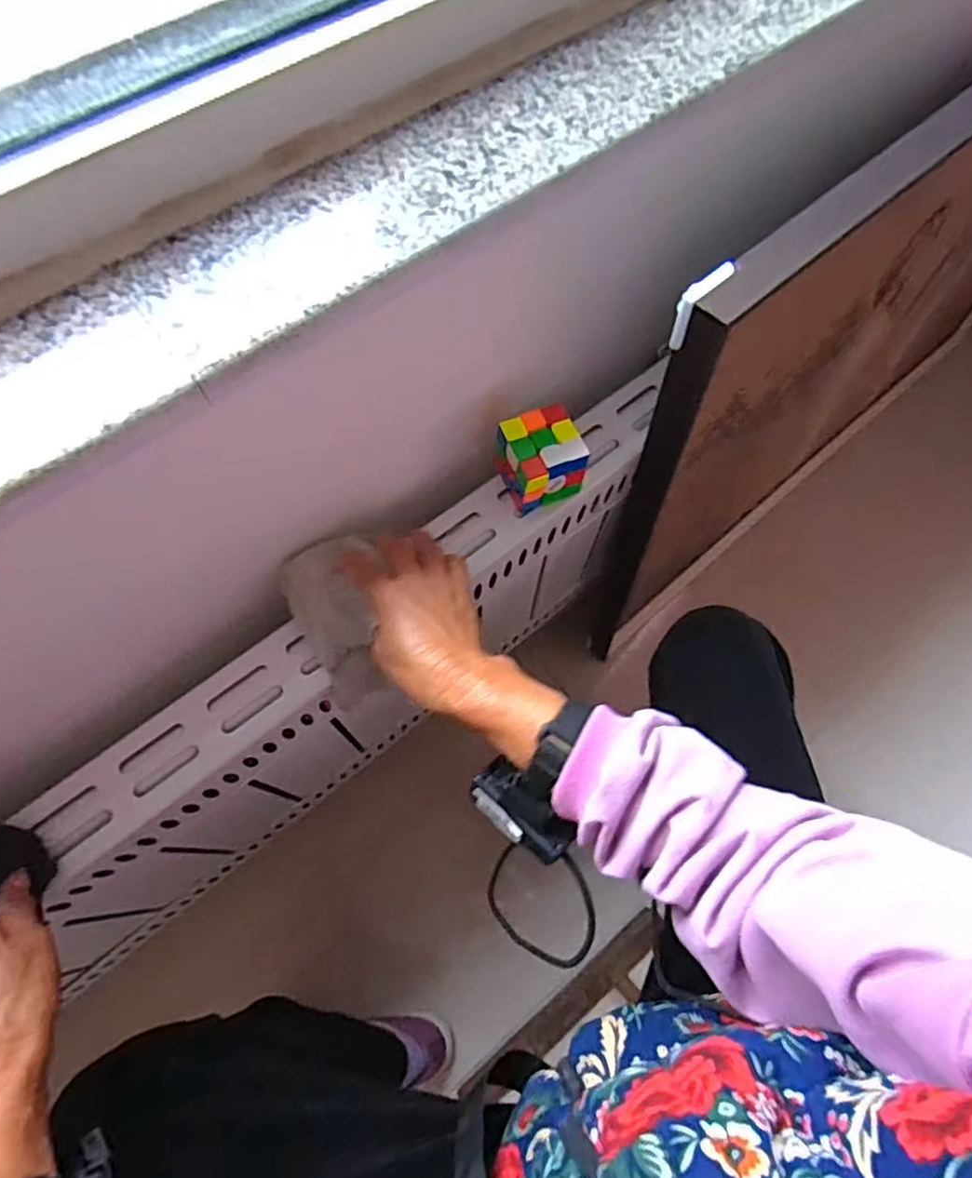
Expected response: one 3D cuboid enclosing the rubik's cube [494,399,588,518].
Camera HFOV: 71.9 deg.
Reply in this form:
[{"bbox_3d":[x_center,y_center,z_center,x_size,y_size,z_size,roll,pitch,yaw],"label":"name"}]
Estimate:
[{"bbox_3d":[0.043,-0.103,0.533,0.063,0.056,0.059,-22,68,-8],"label":"rubik's cube"}]

